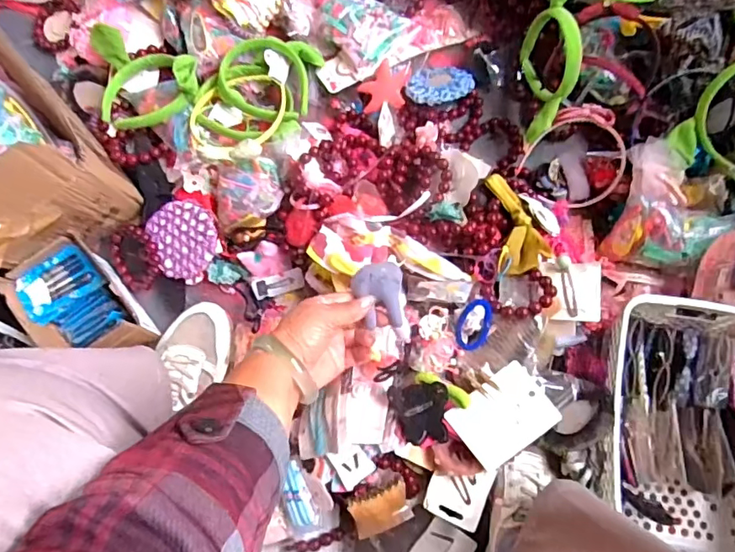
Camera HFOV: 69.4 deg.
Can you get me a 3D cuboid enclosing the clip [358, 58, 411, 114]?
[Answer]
[{"bbox_3d":[0.026,-0.267,0.744,0.070,0.011,0.064,-7,79,-2],"label":"clip"}]

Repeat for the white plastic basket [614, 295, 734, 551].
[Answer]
[{"bbox_3d":[0.375,0.181,0.626,0.203,0.087,0.298,9,79,1],"label":"white plastic basket"}]

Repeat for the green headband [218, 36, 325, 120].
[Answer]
[{"bbox_3d":[-0.132,-0.265,0.725,0.119,0.066,0.134,12,79,2],"label":"green headband"}]

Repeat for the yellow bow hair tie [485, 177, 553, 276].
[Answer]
[{"bbox_3d":[0.185,-0.063,0.648,0.068,0.029,0.135,-2,61,-1],"label":"yellow bow hair tie"}]

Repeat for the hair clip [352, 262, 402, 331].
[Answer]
[{"bbox_3d":[0.010,0.019,0.510,0.047,0.021,0.060,-1,79,-1],"label":"hair clip"}]

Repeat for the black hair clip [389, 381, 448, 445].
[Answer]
[{"bbox_3d":[0.058,0.151,0.583,0.062,0.013,0.063,-9,83,17],"label":"black hair clip"}]

